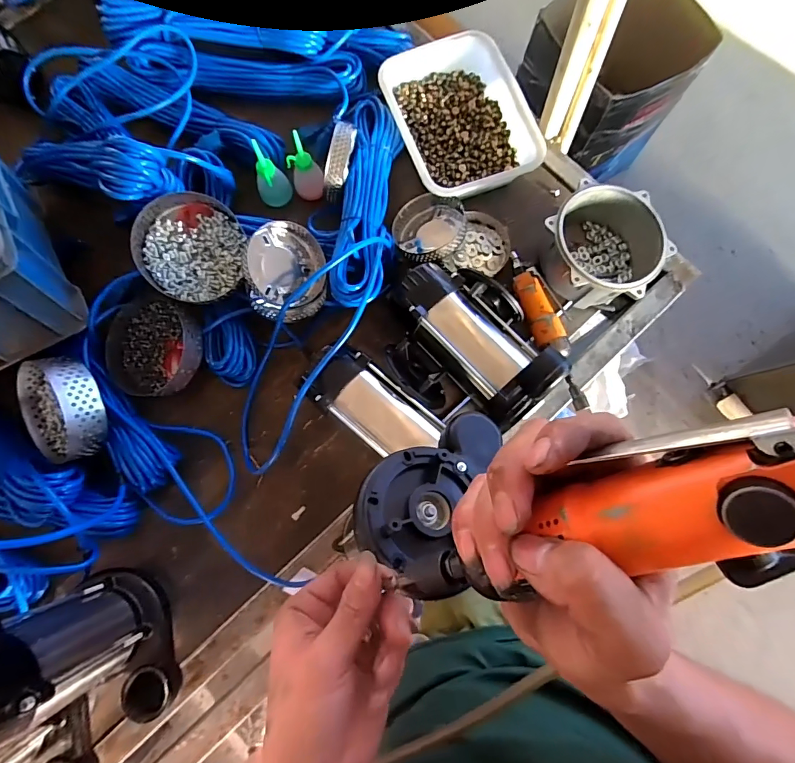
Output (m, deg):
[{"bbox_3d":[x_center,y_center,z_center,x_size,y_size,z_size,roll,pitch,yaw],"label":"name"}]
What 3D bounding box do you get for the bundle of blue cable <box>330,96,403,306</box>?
[{"bbox_3d":[-0.039,-0.261,0.585,0.073,0.065,0.346,5,79,1],"label":"bundle of blue cable"}]

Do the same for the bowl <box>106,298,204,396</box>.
[{"bbox_3d":[-0.335,-0.048,0.578,0.133,0.052,0.127,0,79,0],"label":"bowl"}]

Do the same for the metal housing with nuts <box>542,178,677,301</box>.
[{"bbox_3d":[0.278,-0.181,0.584,0.147,0.082,0.154,0,79,0],"label":"metal housing with nuts"}]

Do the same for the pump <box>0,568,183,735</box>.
[{"bbox_3d":[-0.306,0.280,0.407,0.149,0.254,0.096,33,81,6],"label":"pump"}]

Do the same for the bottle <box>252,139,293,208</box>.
[{"bbox_3d":[-0.188,-0.301,0.618,0.045,0.091,0.041,20,80,4],"label":"bottle"}]

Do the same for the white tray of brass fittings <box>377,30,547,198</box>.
[{"bbox_3d":[0.092,-0.397,0.647,0.186,0.055,0.252,-20,80,-4],"label":"white tray of brass fittings"}]

